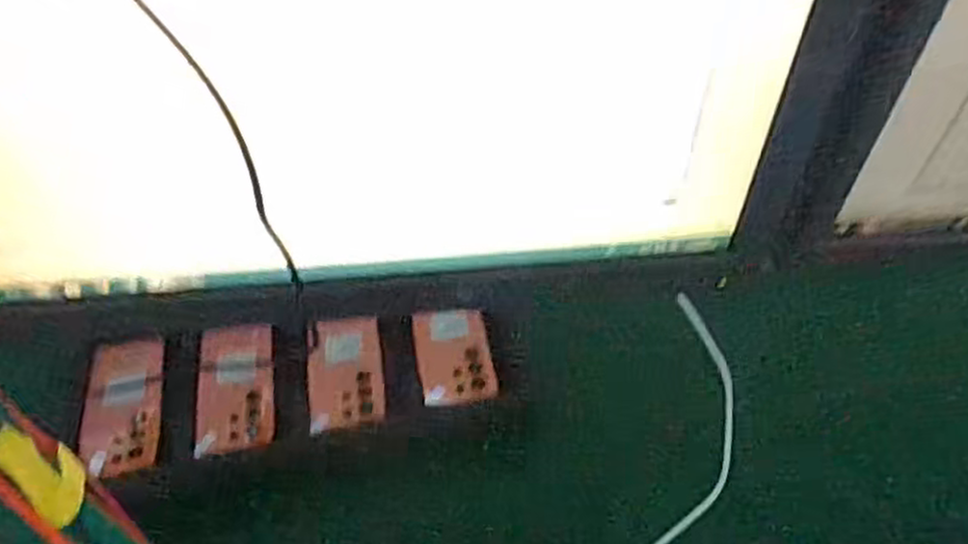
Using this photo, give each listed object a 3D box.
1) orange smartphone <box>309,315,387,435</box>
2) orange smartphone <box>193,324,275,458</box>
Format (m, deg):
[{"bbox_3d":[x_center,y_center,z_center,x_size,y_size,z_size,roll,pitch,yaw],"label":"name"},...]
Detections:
[{"bbox_3d":[-0.146,0.102,0.789,0.076,0.012,0.136,-7,53,-5],"label":"orange smartphone"},{"bbox_3d":[-0.261,0.120,0.787,0.077,0.006,0.151,-7,53,-6],"label":"orange smartphone"}]

